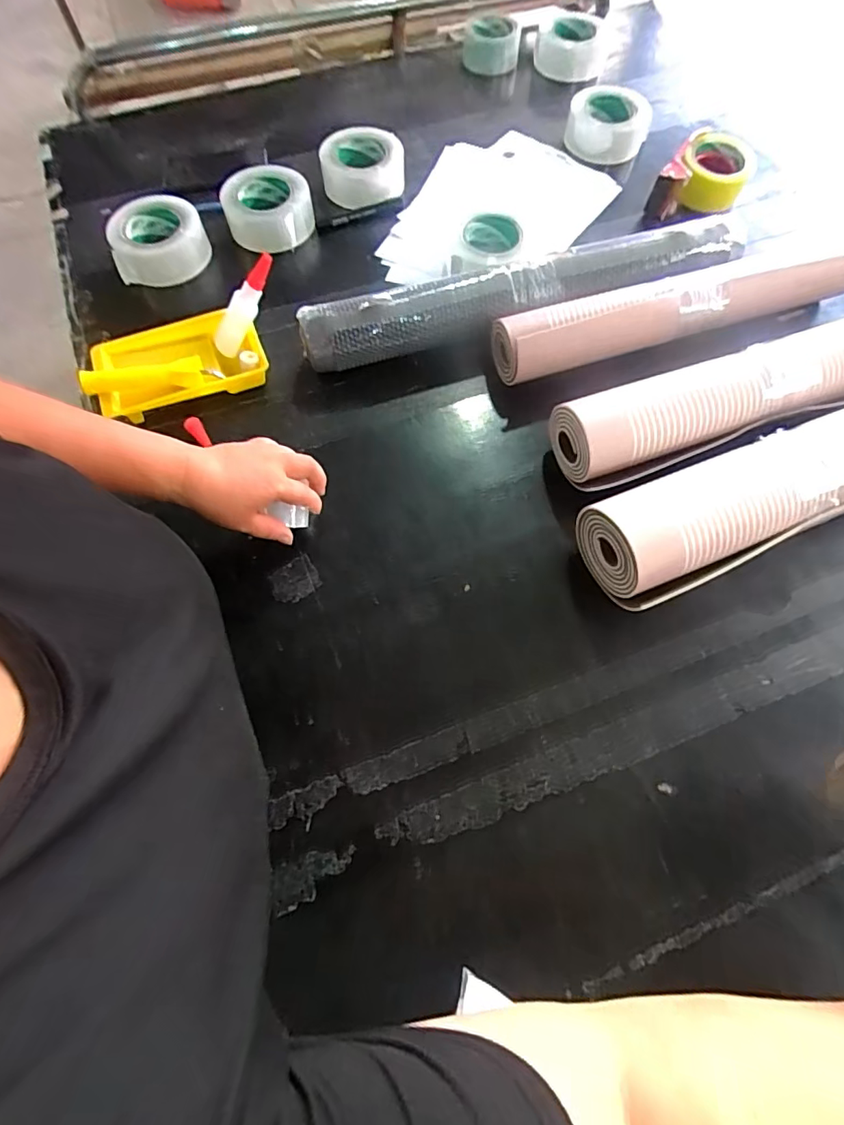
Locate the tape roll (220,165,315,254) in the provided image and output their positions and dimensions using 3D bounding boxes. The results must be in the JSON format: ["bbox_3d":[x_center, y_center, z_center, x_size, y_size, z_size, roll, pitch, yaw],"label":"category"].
[{"bbox_3d":[-0.232,-0.535,0.770,0.128,0.059,0.128,0,70,-1],"label":"tape roll"}]

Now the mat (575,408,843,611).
[{"bbox_3d":[0.411,-0.090,0.551,0.497,0.091,0.113,-22,71,-9],"label":"mat"}]

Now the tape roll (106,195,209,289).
[{"bbox_3d":[-0.382,-0.476,0.749,0.125,0.057,0.125,0,70,-1],"label":"tape roll"}]

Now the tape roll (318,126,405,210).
[{"bbox_3d":[-0.094,-0.623,0.808,0.130,0.048,0.133,0,70,-1],"label":"tape roll"}]

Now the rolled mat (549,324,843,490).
[{"bbox_3d":[0.397,-0.201,0.607,0.504,0.089,0.106,-18,71,-7],"label":"rolled mat"}]

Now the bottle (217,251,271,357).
[{"bbox_3d":[-0.225,-0.329,0.651,0.025,0.137,0.045,-8,62,-50],"label":"bottle"}]

